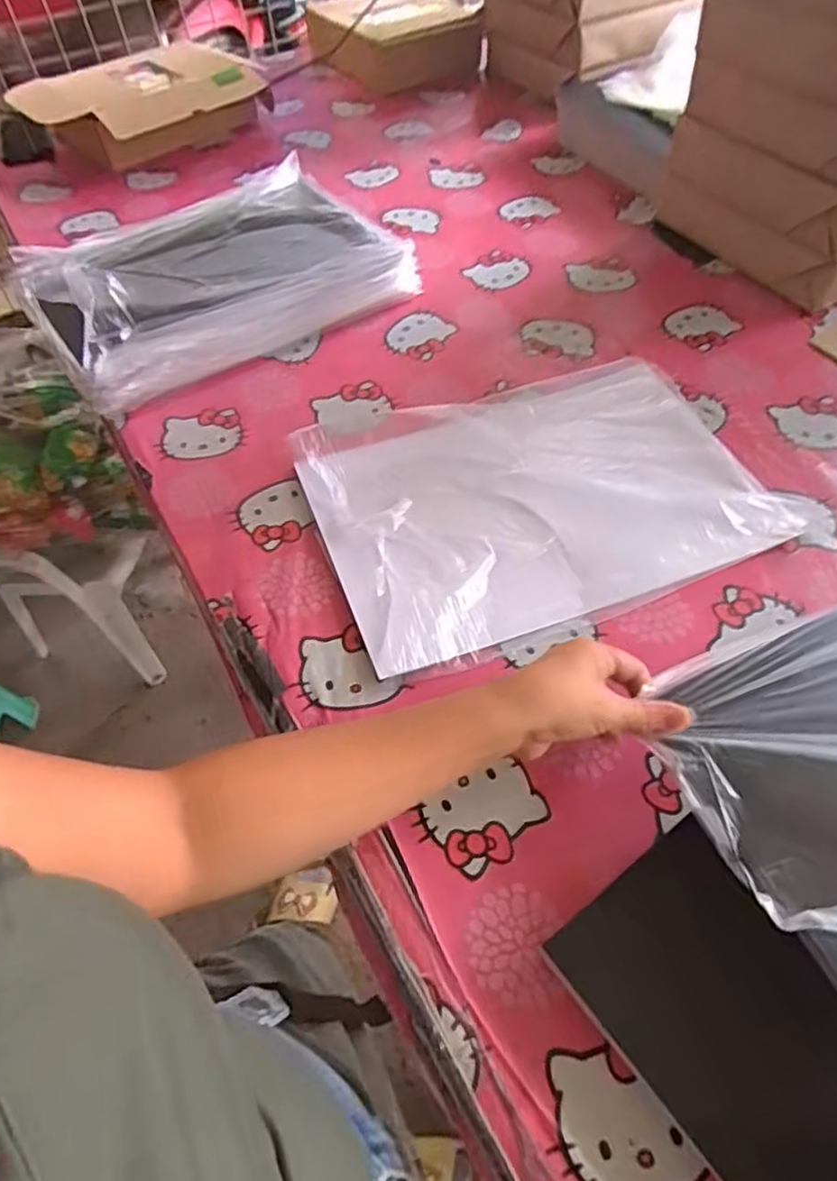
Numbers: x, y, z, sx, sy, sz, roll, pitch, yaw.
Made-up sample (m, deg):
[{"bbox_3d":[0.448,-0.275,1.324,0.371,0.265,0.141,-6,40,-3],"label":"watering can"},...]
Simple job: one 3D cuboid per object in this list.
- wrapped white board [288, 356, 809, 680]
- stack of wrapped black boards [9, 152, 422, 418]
[{"bbox_3d":[0.099,-0.093,0.619,0.374,0.028,0.279,-17,55,-10],"label":"wrapped white board"},{"bbox_3d":[-0.246,-0.378,0.813,0.391,0.072,0.318,-31,59,-19],"label":"stack of wrapped black boards"}]

